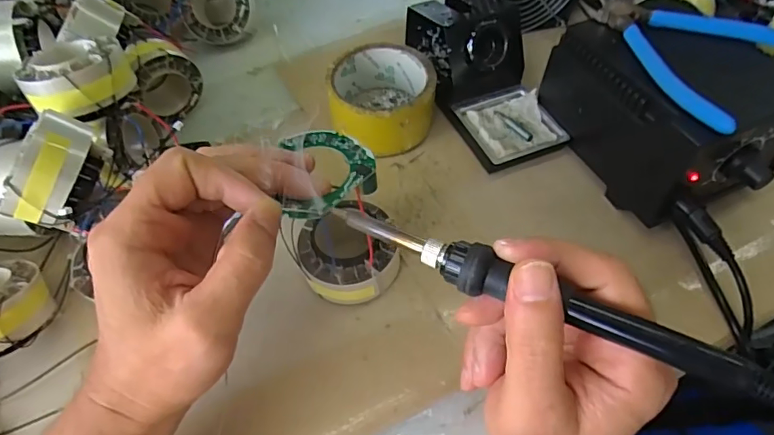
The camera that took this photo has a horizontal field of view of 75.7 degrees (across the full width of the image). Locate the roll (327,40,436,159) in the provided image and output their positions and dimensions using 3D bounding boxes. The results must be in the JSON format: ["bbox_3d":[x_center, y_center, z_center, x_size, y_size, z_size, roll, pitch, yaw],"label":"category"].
[{"bbox_3d":[-0.004,-0.097,0.408,0.082,0.047,0.086,-1,55,2],"label":"roll"}]

